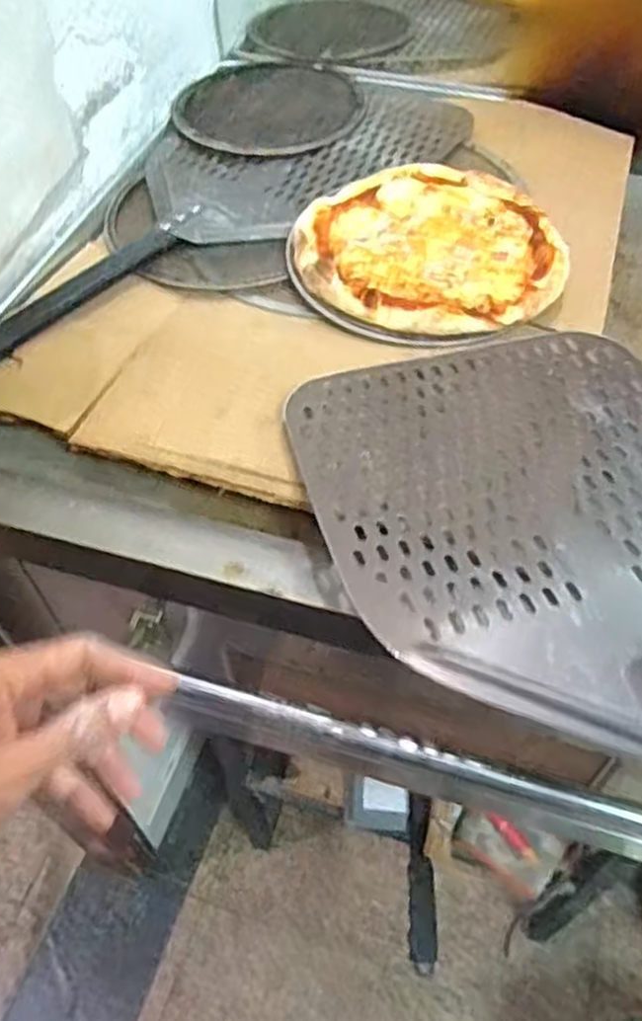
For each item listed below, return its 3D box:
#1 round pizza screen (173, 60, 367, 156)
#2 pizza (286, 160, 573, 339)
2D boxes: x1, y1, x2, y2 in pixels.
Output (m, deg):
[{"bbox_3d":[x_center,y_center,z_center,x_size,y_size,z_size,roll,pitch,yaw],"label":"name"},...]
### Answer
[{"bbox_3d":[-0.055,-0.469,0.879,0.207,0.019,0.189,-1,51,1],"label":"round pizza screen"},{"bbox_3d":[0.096,-0.240,0.687,0.225,0.021,0.222,-1,51,1],"label":"pizza"}]

